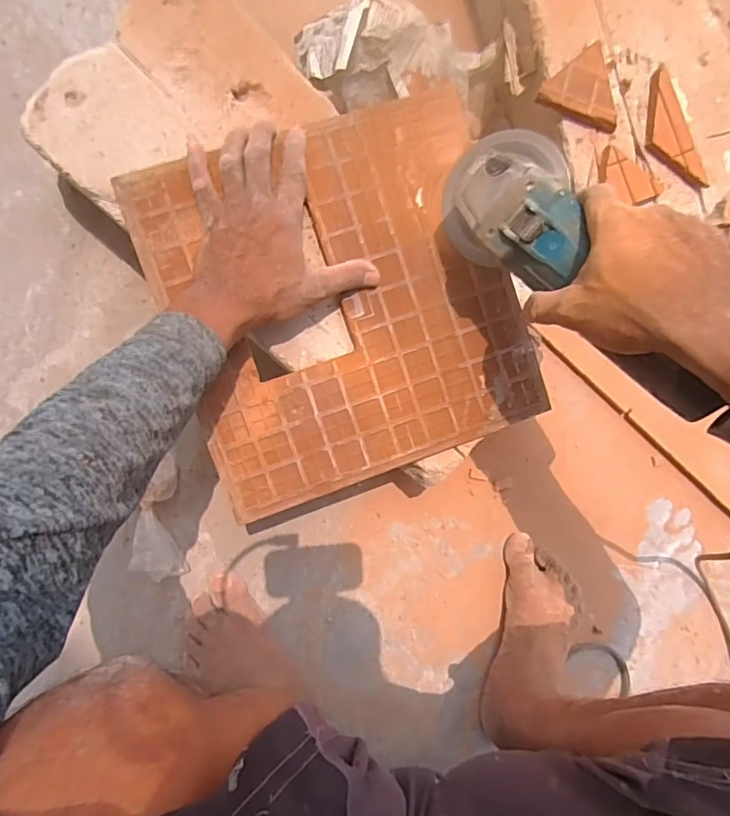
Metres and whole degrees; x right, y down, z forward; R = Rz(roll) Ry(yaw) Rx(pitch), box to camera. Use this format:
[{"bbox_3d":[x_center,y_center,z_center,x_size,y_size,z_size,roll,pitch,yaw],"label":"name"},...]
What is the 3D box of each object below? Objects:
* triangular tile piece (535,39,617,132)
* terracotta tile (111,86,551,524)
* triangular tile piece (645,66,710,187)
[{"bbox_3d":[0.200,-0.295,0.461,0.076,0.011,0.067,18,88,-9],"label":"triangular tile piece"},{"bbox_3d":[-0.015,-0.089,0.434,0.292,0.013,0.293,-19,94,-9],"label":"terracotta tile"},{"bbox_3d":[0.288,-0.256,0.478,0.041,0.012,0.110,-33,96,-7],"label":"triangular tile piece"}]

